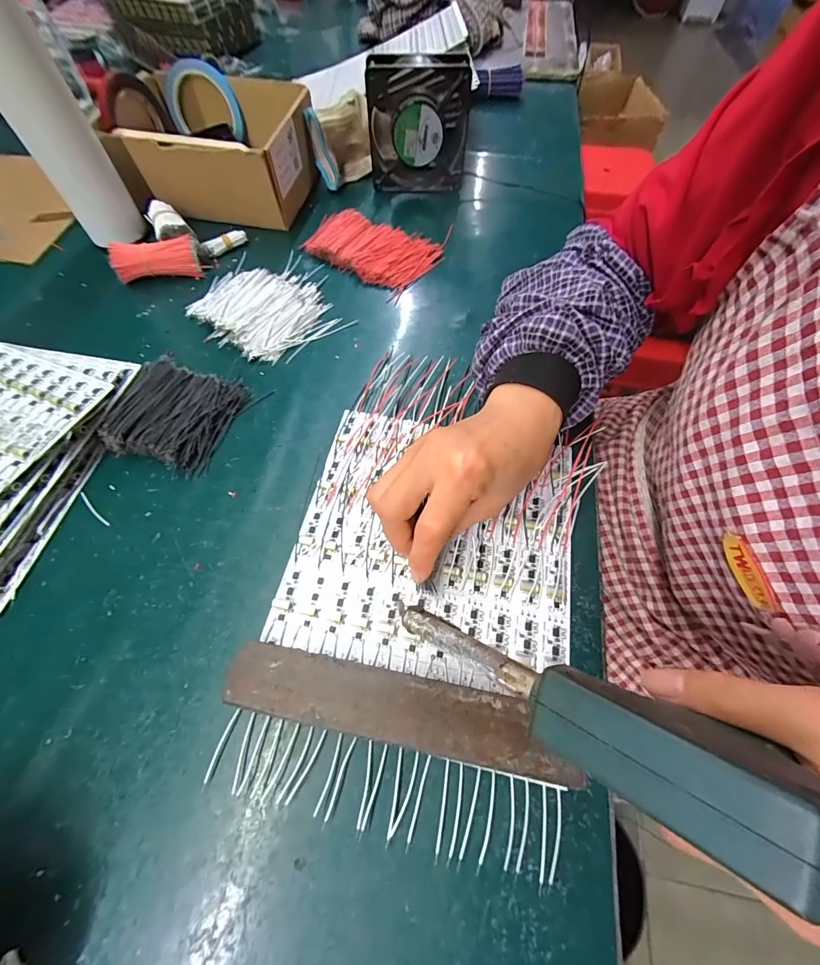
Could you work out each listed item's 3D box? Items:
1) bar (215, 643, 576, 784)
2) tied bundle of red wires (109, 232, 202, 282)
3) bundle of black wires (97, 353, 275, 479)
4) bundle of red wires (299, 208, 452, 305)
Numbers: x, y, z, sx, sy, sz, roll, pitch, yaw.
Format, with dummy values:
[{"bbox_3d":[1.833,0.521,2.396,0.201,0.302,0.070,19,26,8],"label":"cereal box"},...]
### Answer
[{"bbox_3d":[-0.009,0.128,0.216,0.187,0.024,0.036,10,61,6],"label":"bar"},{"bbox_3d":[-0.278,-0.242,0.414,0.085,0.033,0.033,-17,62,-9],"label":"tied bundle of red wires"},{"bbox_3d":[-0.202,-0.062,0.328,0.108,0.022,0.096,14,62,8],"label":"bundle of black wires"},{"bbox_3d":[-0.042,-0.281,0.445,0.152,0.017,0.117,31,65,16],"label":"bundle of red wires"}]

